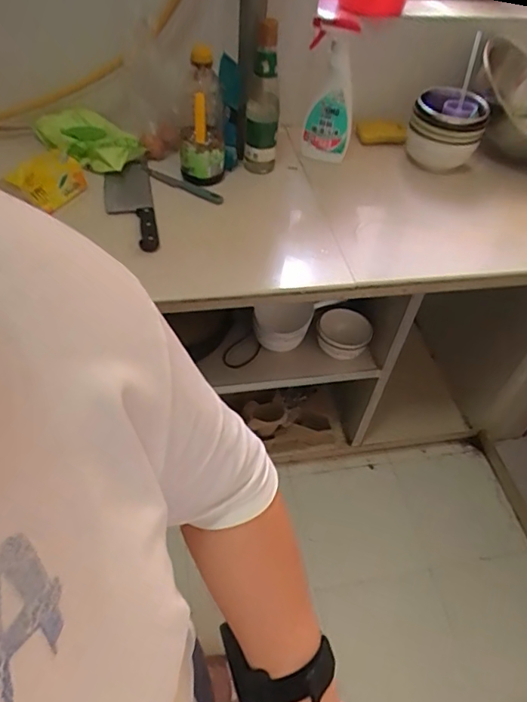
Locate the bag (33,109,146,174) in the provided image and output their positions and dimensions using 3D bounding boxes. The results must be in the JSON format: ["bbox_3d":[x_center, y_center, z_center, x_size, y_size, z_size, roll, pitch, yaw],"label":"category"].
[{"bbox_3d":[-0.331,-0.407,0.984,0.207,0.056,0.105,24,53,16],"label":"bag"}]

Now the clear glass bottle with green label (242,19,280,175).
[{"bbox_3d":[-0.001,-0.438,0.916,0.059,0.273,0.060,-7,51,-10],"label":"clear glass bottle with green label"}]

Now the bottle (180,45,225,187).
[{"bbox_3d":[-0.112,-0.413,0.904,0.082,0.229,0.084,-1,50,-5],"label":"bottle"}]

